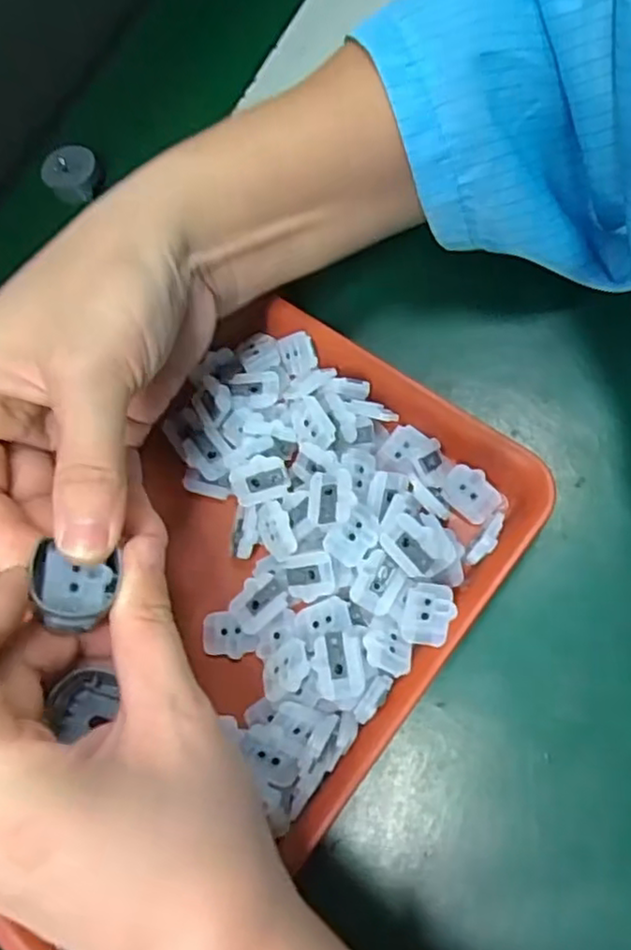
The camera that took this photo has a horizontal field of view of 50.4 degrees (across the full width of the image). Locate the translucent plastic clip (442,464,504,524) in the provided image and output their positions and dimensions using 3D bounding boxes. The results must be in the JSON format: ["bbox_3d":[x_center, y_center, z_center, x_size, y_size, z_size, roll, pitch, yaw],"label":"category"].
[{"bbox_3d":[0.059,0.006,0.253,0.016,0.004,0.022,-37,70,-4],"label":"translucent plastic clip"}]

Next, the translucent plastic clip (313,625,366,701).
[{"bbox_3d":[0.008,0.065,0.229,0.017,0.006,0.022,-12,71,5],"label":"translucent plastic clip"}]

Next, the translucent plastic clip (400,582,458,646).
[{"bbox_3d":[0.039,0.047,0.230,0.017,0.006,0.021,6,73,11],"label":"translucent plastic clip"}]

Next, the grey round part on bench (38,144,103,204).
[{"bbox_3d":[-0.127,-0.157,0.351,0.028,0.015,0.026,-3,72,8],"label":"grey round part on bench"}]

